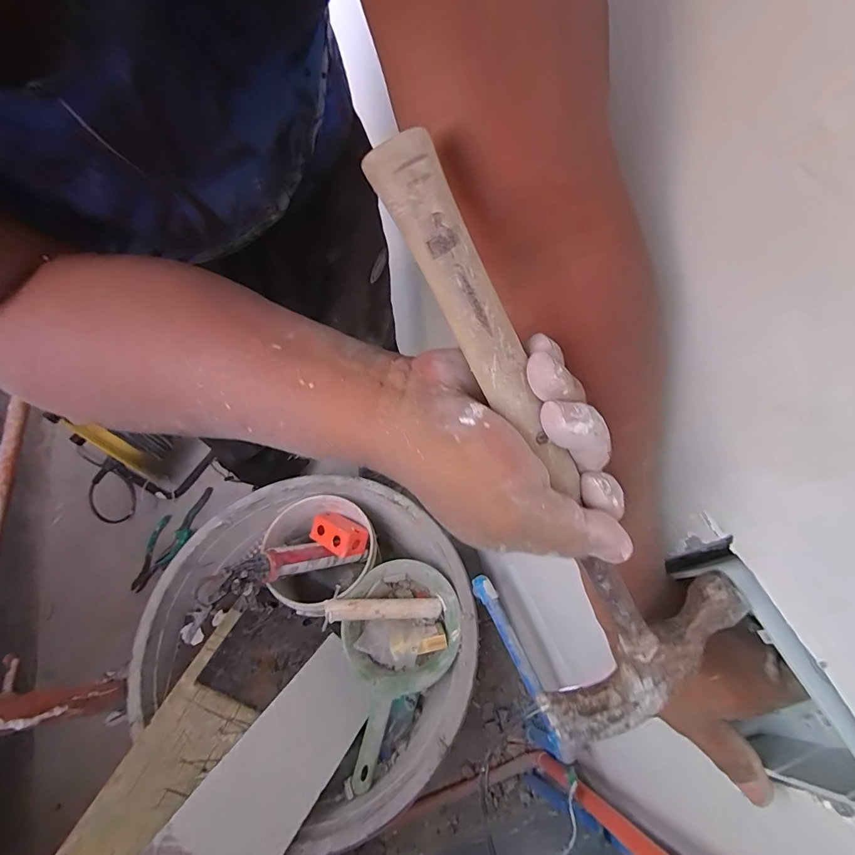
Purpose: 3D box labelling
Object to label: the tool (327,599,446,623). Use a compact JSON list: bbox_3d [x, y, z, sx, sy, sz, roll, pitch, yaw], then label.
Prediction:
[{"bbox_3d":[-0.070,0.313,0.733,0.207,0.029,0.031,10,58,-23],"label":"tool"}]

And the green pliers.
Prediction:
[{"bbox_3d":[-0.591,0.249,0.988,0.087,0.033,0.247,29,66,16],"label":"green pliers"}]

